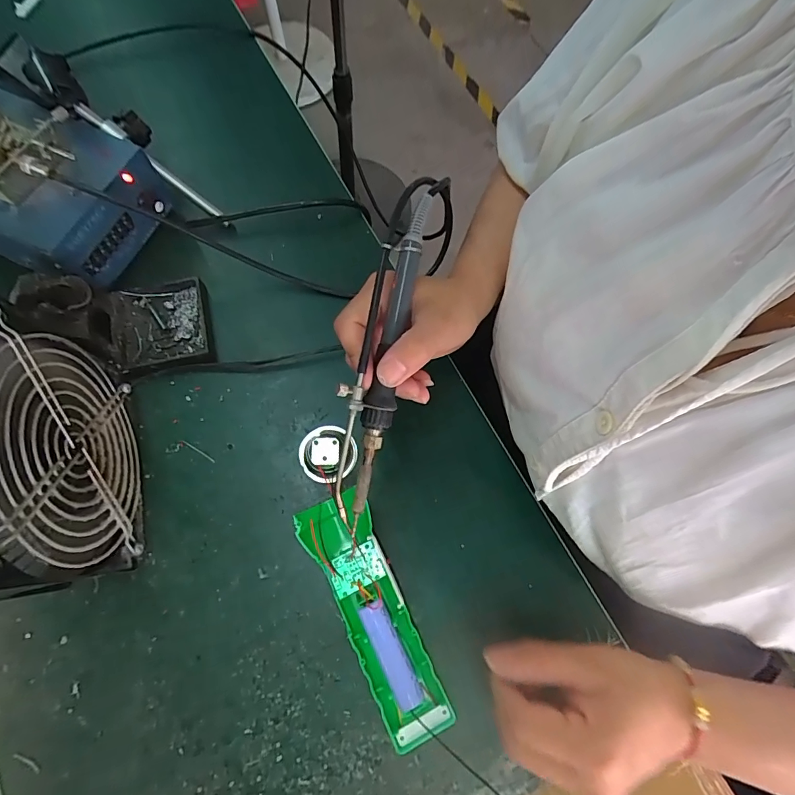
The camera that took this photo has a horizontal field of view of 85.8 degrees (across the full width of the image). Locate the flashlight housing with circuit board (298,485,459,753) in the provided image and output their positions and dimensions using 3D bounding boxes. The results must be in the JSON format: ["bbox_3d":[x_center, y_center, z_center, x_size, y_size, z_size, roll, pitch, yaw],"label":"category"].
[{"bbox_3d":[-0.015,0.144,0.289,0.047,0.027,0.160,-26,75,-10],"label":"flashlight housing with circuit board"}]

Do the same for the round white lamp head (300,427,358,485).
[{"bbox_3d":[-0.054,0.040,0.324,0.043,0.025,0.043,1,72,-2],"label":"round white lamp head"}]

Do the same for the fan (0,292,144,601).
[{"bbox_3d":[-0.208,0.034,0.249,0.059,0.152,0.157,-14,73,-6],"label":"fan"}]

